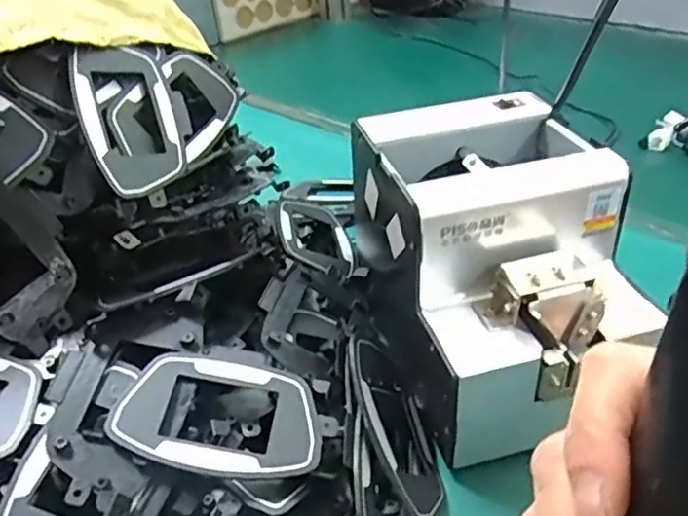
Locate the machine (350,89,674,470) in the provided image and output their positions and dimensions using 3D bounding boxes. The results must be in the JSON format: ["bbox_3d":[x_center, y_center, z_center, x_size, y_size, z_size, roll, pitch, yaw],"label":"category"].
[{"bbox_3d":[0.083,0.000,0.384,0.146,0.125,0.173,-6,36,-2],"label":"machine"}]

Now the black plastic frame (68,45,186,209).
[{"bbox_3d":[-0.130,-0.081,0.387,0.058,0.099,0.012,-19,-1,-42],"label":"black plastic frame"}]

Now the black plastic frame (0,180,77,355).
[{"bbox_3d":[-0.193,-0.004,0.352,0.070,0.111,0.009,-43,10,-7],"label":"black plastic frame"}]

